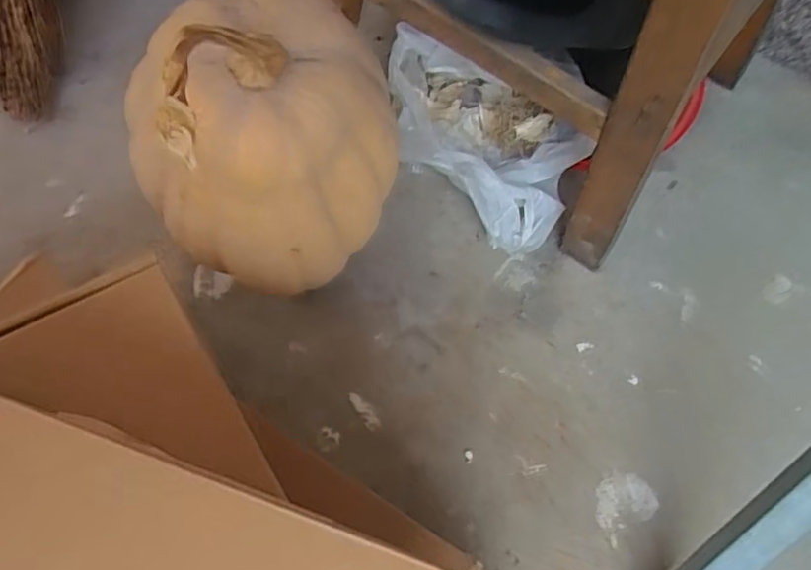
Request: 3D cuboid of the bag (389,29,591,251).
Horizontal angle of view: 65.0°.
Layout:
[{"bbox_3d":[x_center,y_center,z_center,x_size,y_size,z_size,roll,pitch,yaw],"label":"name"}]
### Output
[{"bbox_3d":[0.057,-0.122,0.547,0.187,0.092,0.111,33,71,10],"label":"bag"}]

